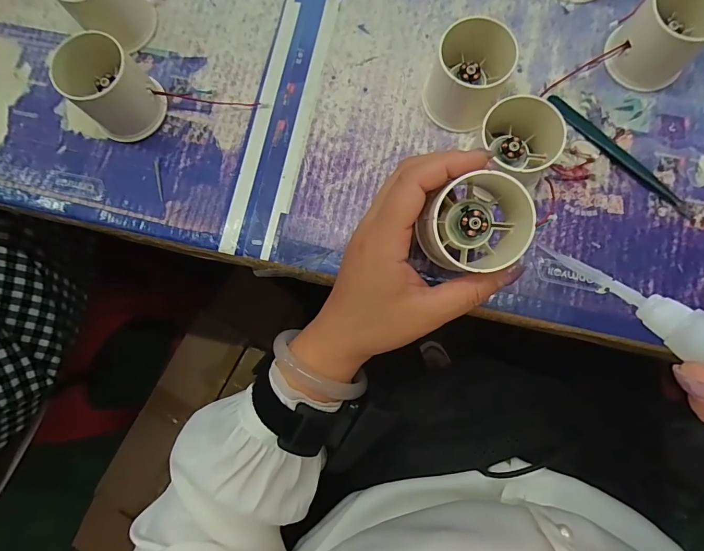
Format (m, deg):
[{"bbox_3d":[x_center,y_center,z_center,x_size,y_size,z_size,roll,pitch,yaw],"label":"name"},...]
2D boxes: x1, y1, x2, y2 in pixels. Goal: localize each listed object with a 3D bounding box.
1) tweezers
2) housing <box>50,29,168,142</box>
[{"bbox_3d":[0.192,-0.089,0.283,0.012,0.004,0.123,-43,83,-3],"label":"tweezers"},{"bbox_3d":[-0.176,-0.136,0.281,0.058,0.051,0.053,0,83,2],"label":"housing"}]

